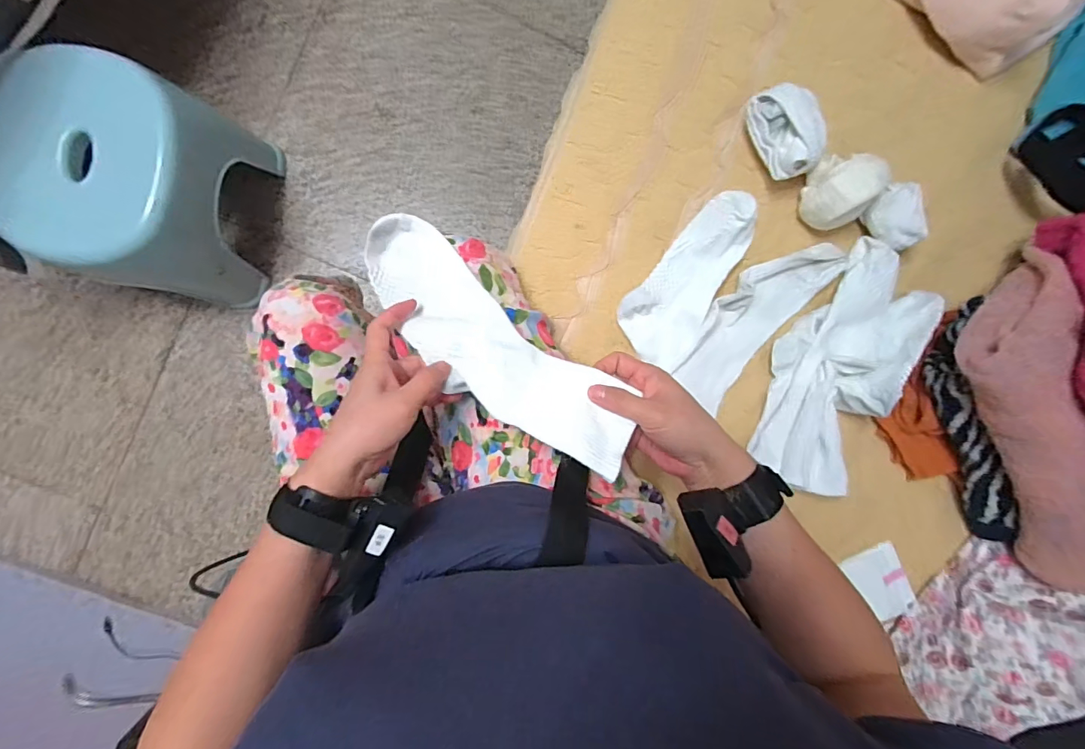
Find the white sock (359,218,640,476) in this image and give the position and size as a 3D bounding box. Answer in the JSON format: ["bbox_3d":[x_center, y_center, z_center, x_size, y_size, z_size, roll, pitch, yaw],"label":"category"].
[{"bbox_3d":[-0.048,-0.029,0.404,0.298,0.043,0.093,39,68,13],"label":"white sock"}]

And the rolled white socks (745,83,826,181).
[{"bbox_3d":[0.264,-0.263,0.503,0.063,0.040,0.095,-25,94,-5],"label":"rolled white socks"}]

